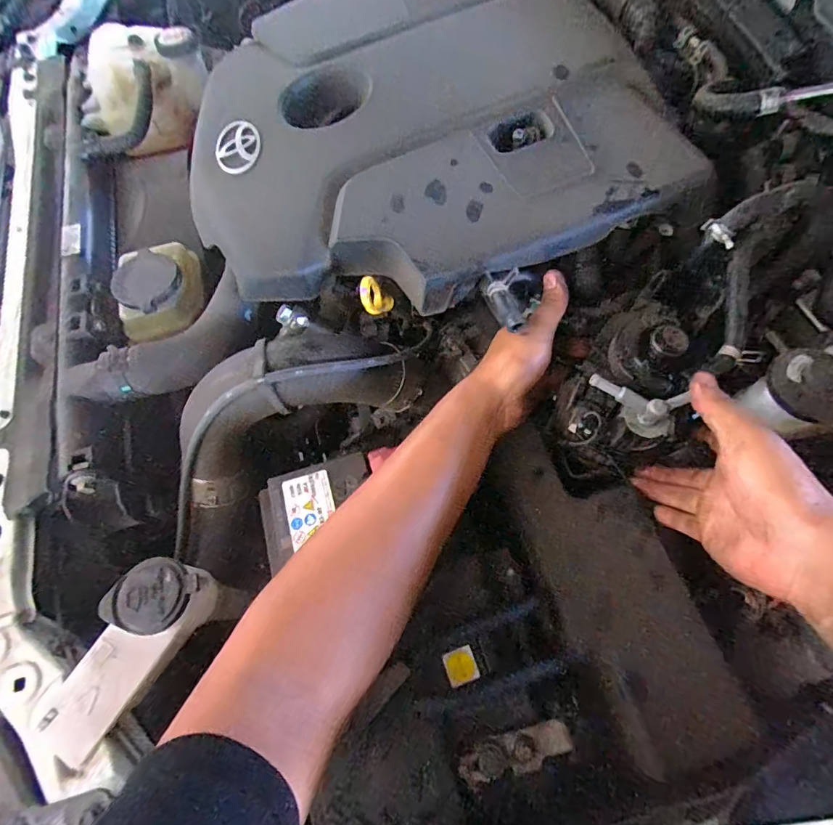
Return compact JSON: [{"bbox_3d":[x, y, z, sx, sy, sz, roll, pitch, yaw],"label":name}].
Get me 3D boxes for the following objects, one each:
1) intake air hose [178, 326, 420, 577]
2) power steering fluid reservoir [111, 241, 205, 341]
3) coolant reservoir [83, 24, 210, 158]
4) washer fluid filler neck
[{"bbox_3d":[-0.152,0.027,0.428,0.312,0.134,0.100,-42,69,11],"label":"intake air hose"},{"bbox_3d":[-0.267,-0.133,0.471,0.063,0.061,0.104,-8,66,-1],"label":"power steering fluid reservoir"},{"bbox_3d":[-0.348,-0.409,0.571,0.115,0.081,0.163,21,69,11],"label":"coolant reservoir"},{"bbox_3d":[-0.208,0.173,0.335,0.065,0.056,0.138,38,73,17],"label":"washer fluid filler neck"}]

